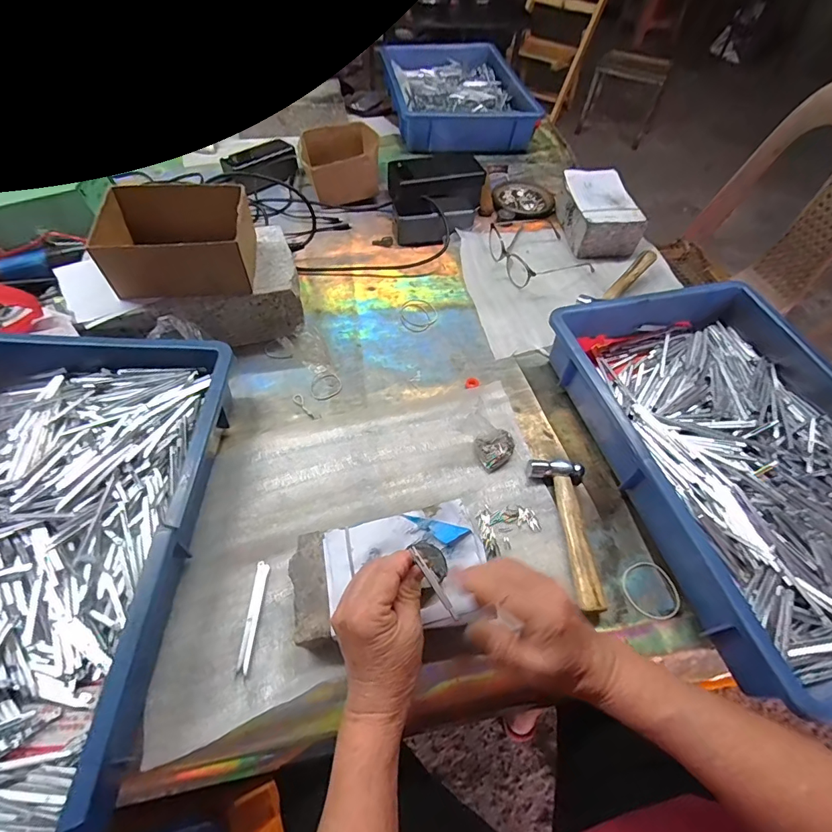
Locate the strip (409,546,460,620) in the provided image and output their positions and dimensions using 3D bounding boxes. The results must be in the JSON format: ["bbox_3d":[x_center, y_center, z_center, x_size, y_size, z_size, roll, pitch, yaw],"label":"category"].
[{"bbox_3d":[0.013,0.120,0.316,0.006,0.004,0.058,-27,68,-21],"label":"strip"}]

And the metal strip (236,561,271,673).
[{"bbox_3d":[-0.145,0.178,0.392,0.011,0.004,0.091,2,55,-2],"label":"metal strip"}]

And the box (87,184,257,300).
[{"bbox_3d":[-0.267,-0.204,0.510,0.163,0.073,0.111,-5,55,-7],"label":"box"}]

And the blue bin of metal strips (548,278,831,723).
[{"bbox_3d":[0.352,0.040,0.475,0.278,0.080,0.428,-11,56,-11],"label":"blue bin of metal strips"}]

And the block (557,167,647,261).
[{"bbox_3d":[0.306,-0.349,0.746,0.096,0.072,0.153,-6,55,-8],"label":"block"}]

